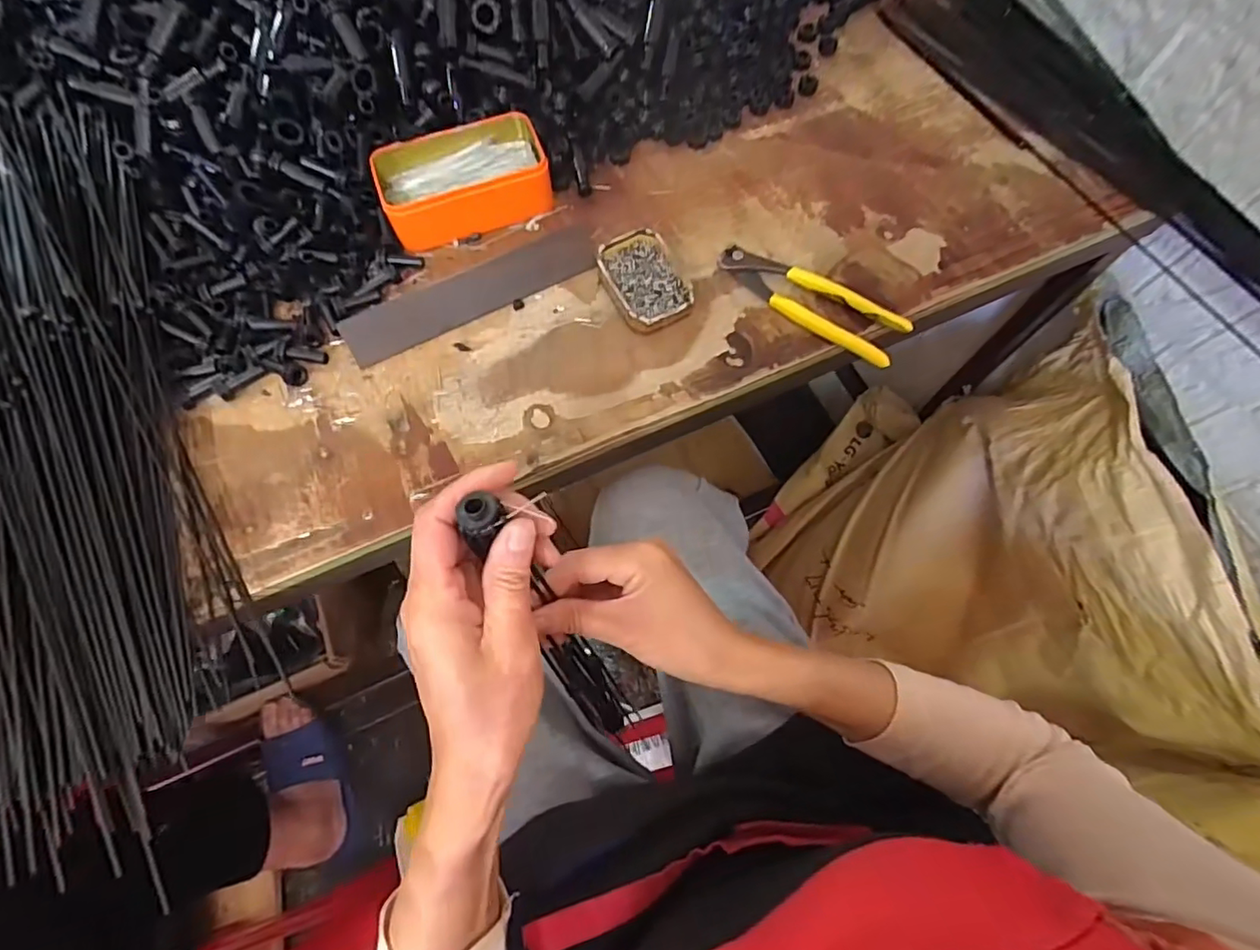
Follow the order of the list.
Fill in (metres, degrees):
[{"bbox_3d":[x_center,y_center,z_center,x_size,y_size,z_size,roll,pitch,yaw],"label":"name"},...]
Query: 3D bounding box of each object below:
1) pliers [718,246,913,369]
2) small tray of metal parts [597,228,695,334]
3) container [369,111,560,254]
[{"bbox_3d":[0.151,-0.151,0.473,0.163,0.016,0.049,38,74,12],"label":"pliers"},{"bbox_3d":[0.012,-0.166,0.483,0.061,0.021,0.090,-28,73,-10],"label":"small tray of metal parts"},{"bbox_3d":[-0.148,-0.266,0.503,0.142,0.041,0.083,-18,71,-7],"label":"container"}]

